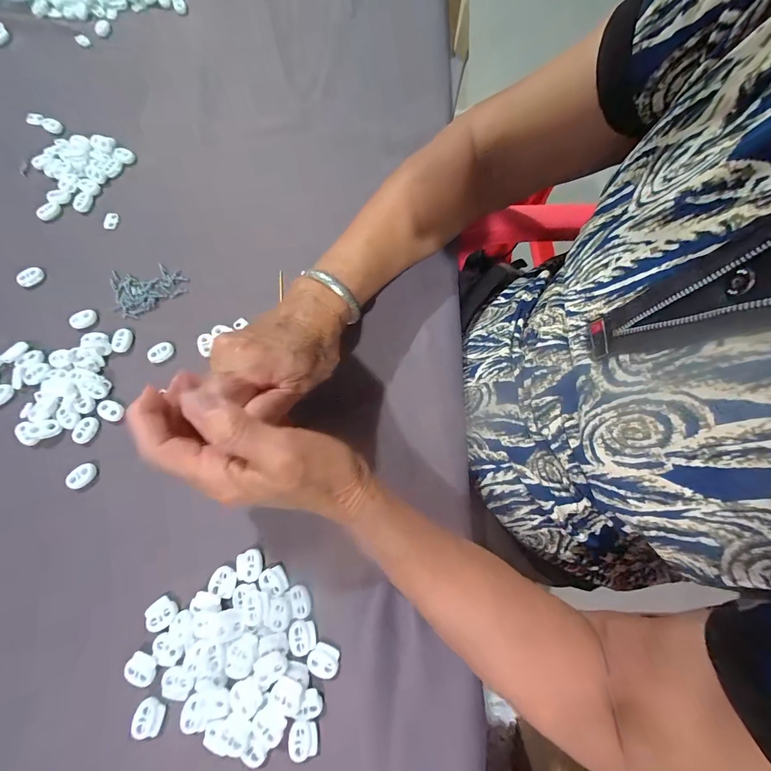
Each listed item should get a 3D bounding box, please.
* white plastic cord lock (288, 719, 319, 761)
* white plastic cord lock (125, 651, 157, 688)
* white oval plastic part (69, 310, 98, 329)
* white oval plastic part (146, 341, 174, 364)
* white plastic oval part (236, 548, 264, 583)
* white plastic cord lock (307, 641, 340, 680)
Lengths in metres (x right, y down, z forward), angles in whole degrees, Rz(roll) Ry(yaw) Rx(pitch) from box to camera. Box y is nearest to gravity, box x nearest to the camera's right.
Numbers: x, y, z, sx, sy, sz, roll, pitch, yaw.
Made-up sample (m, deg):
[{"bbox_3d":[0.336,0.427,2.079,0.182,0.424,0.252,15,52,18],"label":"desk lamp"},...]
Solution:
[{"bbox_3d":[-0.056,0.241,0.234,0.020,0.004,0.021,-9,74,-2],"label":"white plastic cord lock"},{"bbox_3d":[-0.173,0.200,0.243,0.022,0.004,0.018,19,74,6],"label":"white plastic cord lock"},{"bbox_3d":[-0.278,-0.061,0.316,0.022,0.008,0.011,-38,77,-10],"label":"white oval plastic part"},{"bbox_3d":[-0.203,-0.030,0.310,0.022,0.007,0.014,-28,75,-8],"label":"white oval plastic part"},{"bbox_3d":[-0.104,0.137,0.261,0.020,0.004,0.022,-8,74,-2],"label":"white plastic oval part"},{"bbox_3d":[-0.044,0.198,0.247,0.022,0.006,0.018,24,75,7],"label":"white plastic cord lock"}]

